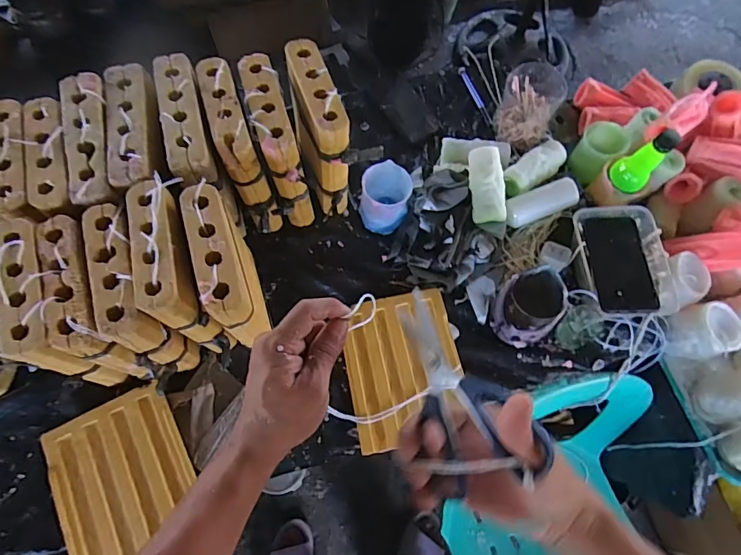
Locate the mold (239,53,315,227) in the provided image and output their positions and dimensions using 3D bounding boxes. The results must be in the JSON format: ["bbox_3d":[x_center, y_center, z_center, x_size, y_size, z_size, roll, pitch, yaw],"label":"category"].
[{"bbox_3d":[-0.136,-0.187,0.671,0.058,0.202,0.175,-18,70,-9],"label":"mold"}]

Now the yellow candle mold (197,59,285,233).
[{"bbox_3d":[-0.187,-0.177,0.653,0.051,0.194,0.175,-19,70,-9],"label":"yellow candle mold"}]

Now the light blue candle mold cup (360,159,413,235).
[{"bbox_3d":[0.023,-0.122,0.709,0.073,0.097,0.086,6,68,0],"label":"light blue candle mold cup"}]

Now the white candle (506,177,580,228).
[{"bbox_3d":[0.267,-0.118,0.716,0.119,0.046,0.048,-21,70,-10],"label":"white candle"}]

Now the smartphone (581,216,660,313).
[{"bbox_3d":[0.357,-0.023,0.645,0.075,0.012,0.158,-8,54,17],"label":"smartphone"}]

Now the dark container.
[{"bbox_3d":[0.219,0.037,0.628,0.078,0.088,0.091,34,71,11],"label":"dark container"}]

